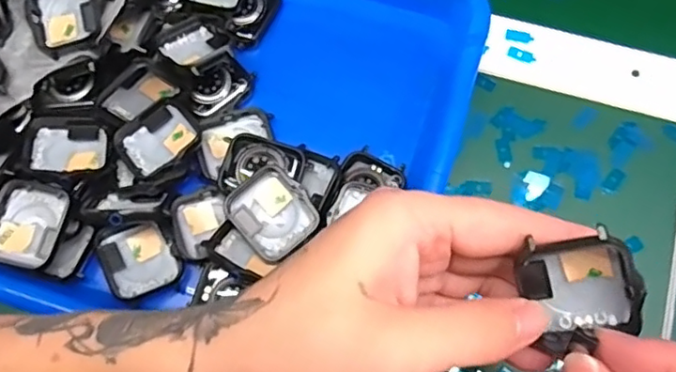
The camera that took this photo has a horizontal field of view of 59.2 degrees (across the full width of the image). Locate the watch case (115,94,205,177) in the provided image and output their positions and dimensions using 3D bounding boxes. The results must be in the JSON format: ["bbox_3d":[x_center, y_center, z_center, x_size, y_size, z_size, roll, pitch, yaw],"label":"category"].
[{"bbox_3d":[-0.098,-0.026,0.327,0.036,0.011,0.044,42,78,13],"label":"watch case"}]

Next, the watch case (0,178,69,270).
[{"bbox_3d":[-0.158,0.019,0.303,0.038,0.012,0.043,18,74,7],"label":"watch case"}]

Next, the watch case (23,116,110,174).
[{"bbox_3d":[-0.146,-0.021,0.321,0.039,0.017,0.036,-1,71,-2],"label":"watch case"}]

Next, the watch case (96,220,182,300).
[{"bbox_3d":[-0.106,0.039,0.315,0.035,0.011,0.040,-30,74,-8],"label":"watch case"}]

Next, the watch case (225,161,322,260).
[{"bbox_3d":[-0.034,0.014,0.309,0.038,0.010,0.042,-41,101,0],"label":"watch case"}]

